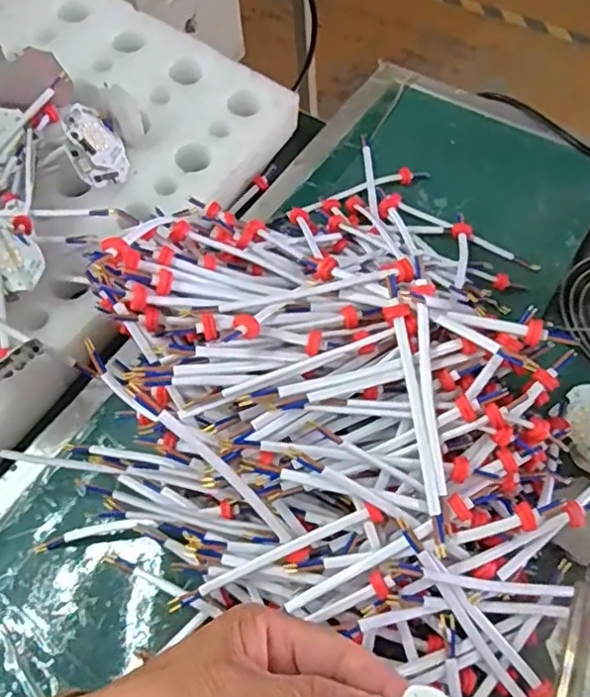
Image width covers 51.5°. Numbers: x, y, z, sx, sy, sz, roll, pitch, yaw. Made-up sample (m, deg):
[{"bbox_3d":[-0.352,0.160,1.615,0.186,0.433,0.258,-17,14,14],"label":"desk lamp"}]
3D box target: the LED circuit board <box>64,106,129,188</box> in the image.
[{"bbox_3d":[-0.147,-0.150,0.451,0.010,0.058,0.049,-14,15,33],"label":"LED circuit board"}]

